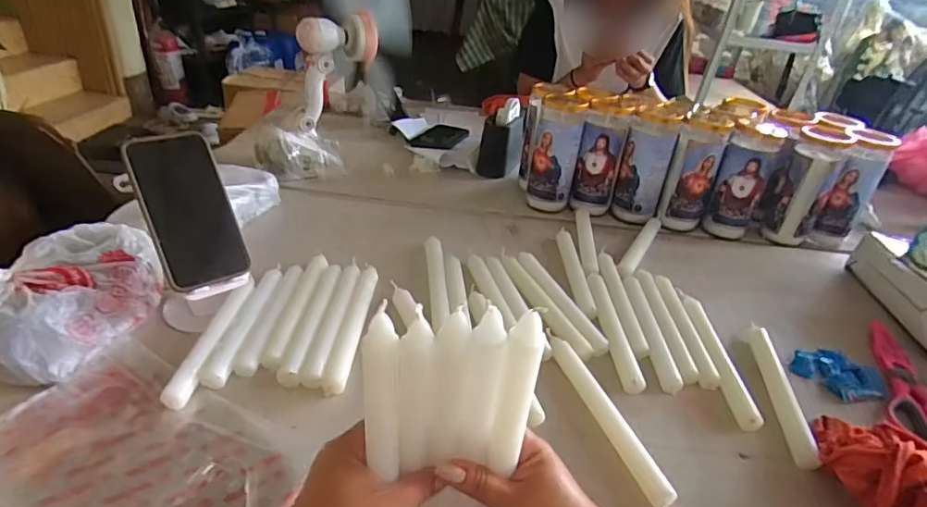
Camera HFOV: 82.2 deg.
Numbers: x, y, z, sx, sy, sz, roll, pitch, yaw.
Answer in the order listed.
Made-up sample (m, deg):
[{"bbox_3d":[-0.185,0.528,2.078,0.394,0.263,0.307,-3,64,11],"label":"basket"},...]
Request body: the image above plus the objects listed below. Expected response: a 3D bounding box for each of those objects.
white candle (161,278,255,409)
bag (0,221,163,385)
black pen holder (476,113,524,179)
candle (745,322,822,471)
[{"bbox_3d":[-0.258,0.087,0.551,0.024,0.017,0.179,5,32,-2],"label":"white candle"},{"bbox_3d":[-0.392,0.047,0.528,0.106,0.078,0.174,6,32,0],"label":"bag"},{"bbox_3d":[0.069,-0.203,1.015,0.075,0.101,0.058,4,32,-3],"label":"black pen holder"},{"bbox_3d":[0.331,0.141,0.560,0.020,0.020,0.203,11,32,8],"label":"candle"}]

